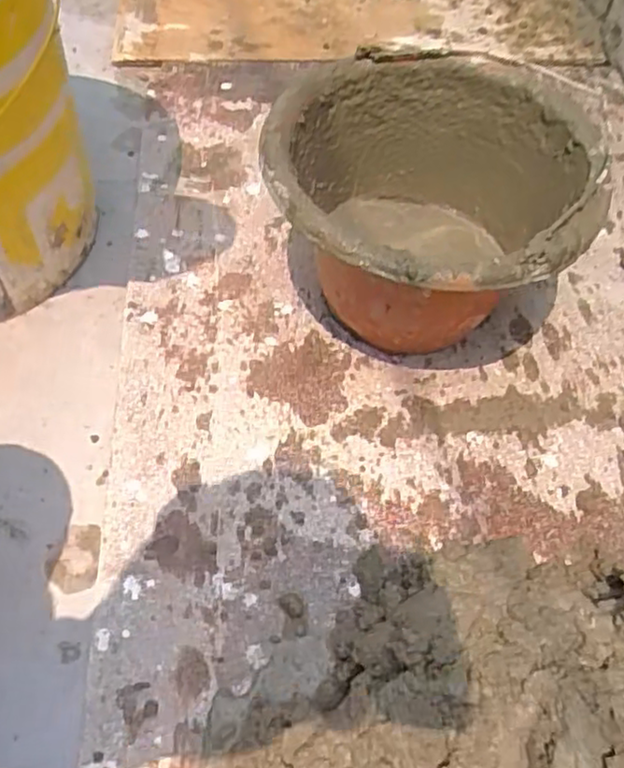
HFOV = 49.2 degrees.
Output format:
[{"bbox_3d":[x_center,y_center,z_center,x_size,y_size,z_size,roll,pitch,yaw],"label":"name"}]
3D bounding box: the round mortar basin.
[{"bbox_3d":[0.091,-0.131,0.579,0.246,0.170,0.252,3,58,-1],"label":"round mortar basin"}]

